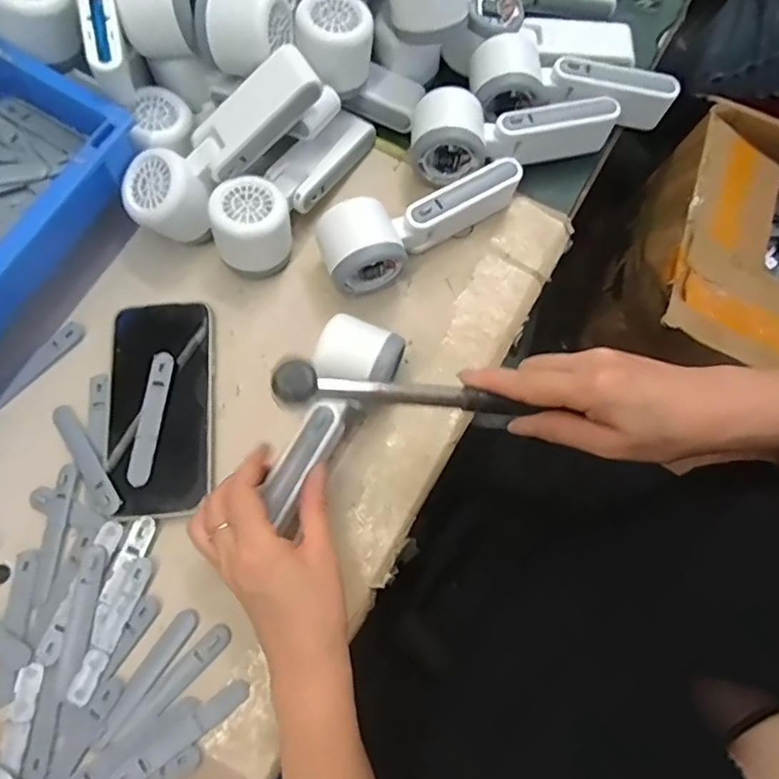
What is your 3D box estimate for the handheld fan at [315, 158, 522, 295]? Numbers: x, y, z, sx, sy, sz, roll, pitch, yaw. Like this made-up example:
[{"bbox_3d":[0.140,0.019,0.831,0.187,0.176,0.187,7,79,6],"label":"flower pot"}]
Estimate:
[{"bbox_3d":[0.028,-0.125,0.443,0.163,0.050,0.050,-20,73,-5],"label":"handheld fan"}]

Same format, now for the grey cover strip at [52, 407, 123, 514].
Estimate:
[{"bbox_3d":[-0.216,0.048,0.407,0.018,0.005,0.091,-35,75,-10],"label":"grey cover strip"}]

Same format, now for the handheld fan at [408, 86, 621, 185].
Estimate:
[{"bbox_3d":[0.099,-0.208,0.460,0.163,0.055,0.054,-6,72,-1],"label":"handheld fan"}]

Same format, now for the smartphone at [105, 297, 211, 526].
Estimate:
[{"bbox_3d":[-0.169,0.011,0.420,0.075,0.013,0.161,-6,72,-1],"label":"smartphone"}]

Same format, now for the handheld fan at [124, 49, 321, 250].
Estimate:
[{"bbox_3d":[-0.121,-0.178,0.425,0.166,0.049,0.054,-38,75,10],"label":"handheld fan"}]

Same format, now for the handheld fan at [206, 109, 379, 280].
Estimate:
[{"bbox_3d":[-0.074,-0.164,0.451,0.061,0.054,0.168,29,75,9],"label":"handheld fan"}]

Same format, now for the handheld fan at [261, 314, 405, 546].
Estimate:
[{"bbox_3d":[-0.043,0.020,0.394,0.051,0.065,0.146,26,77,9],"label":"handheld fan"}]

